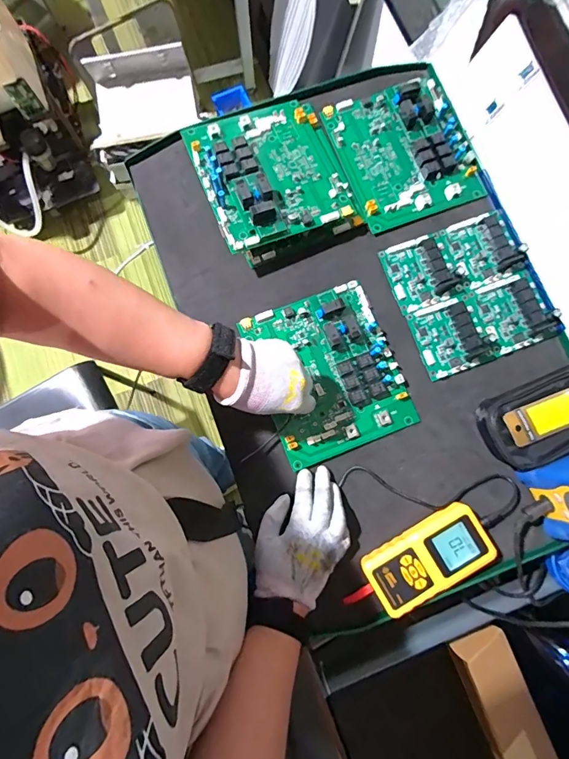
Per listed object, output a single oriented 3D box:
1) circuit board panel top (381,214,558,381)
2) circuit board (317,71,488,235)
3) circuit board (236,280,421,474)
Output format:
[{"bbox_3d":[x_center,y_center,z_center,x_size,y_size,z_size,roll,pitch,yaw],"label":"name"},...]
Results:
[{"bbox_3d":[0.243,-0.116,0.532,0.174,0.022,0.186,-20,80,-3],"label":"circuit board panel top"},{"bbox_3d":[0.166,-0.322,0.565,0.178,0.021,0.202,-19,80,-3],"label":"circuit board"},{"bbox_3d":[0.057,-0.011,0.506,0.169,0.029,0.199,-19,80,-3],"label":"circuit board"}]

